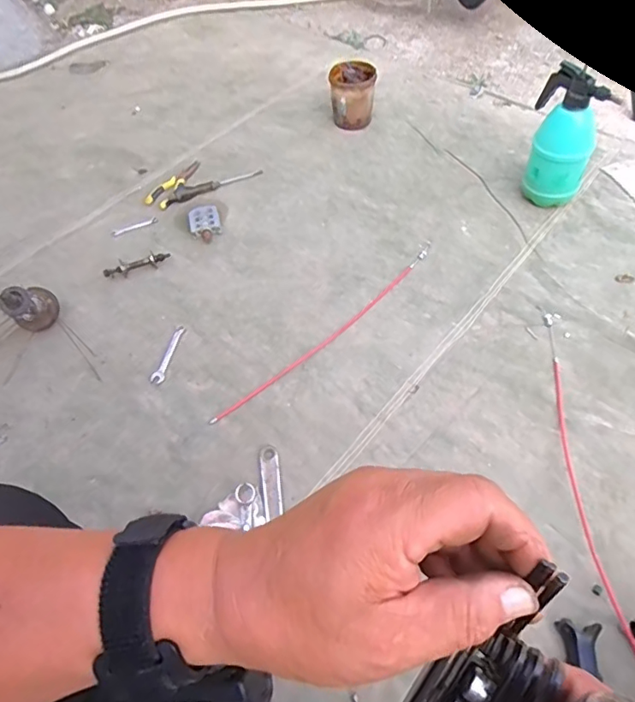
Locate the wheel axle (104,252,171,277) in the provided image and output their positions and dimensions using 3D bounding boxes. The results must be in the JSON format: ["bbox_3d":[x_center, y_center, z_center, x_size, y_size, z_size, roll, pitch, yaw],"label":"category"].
[{"bbox_3d":[-0.391,-0.185,1.116,0.142,0.034,0.032,-16,57,-7],"label":"wheel axle"}]

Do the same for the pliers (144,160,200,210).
[{"bbox_3d":[-0.341,-0.408,1.265,0.063,0.014,0.180,33,64,22],"label":"pliers"}]

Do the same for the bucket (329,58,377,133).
[{"bbox_3d":[0.090,-0.648,1.332,0.115,0.131,0.124,1,57,4],"label":"bucket"}]

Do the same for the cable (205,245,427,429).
[{"bbox_3d":[0.036,-0.045,1.014,0.598,0.009,0.033,-39,63,-21],"label":"cable"}]

